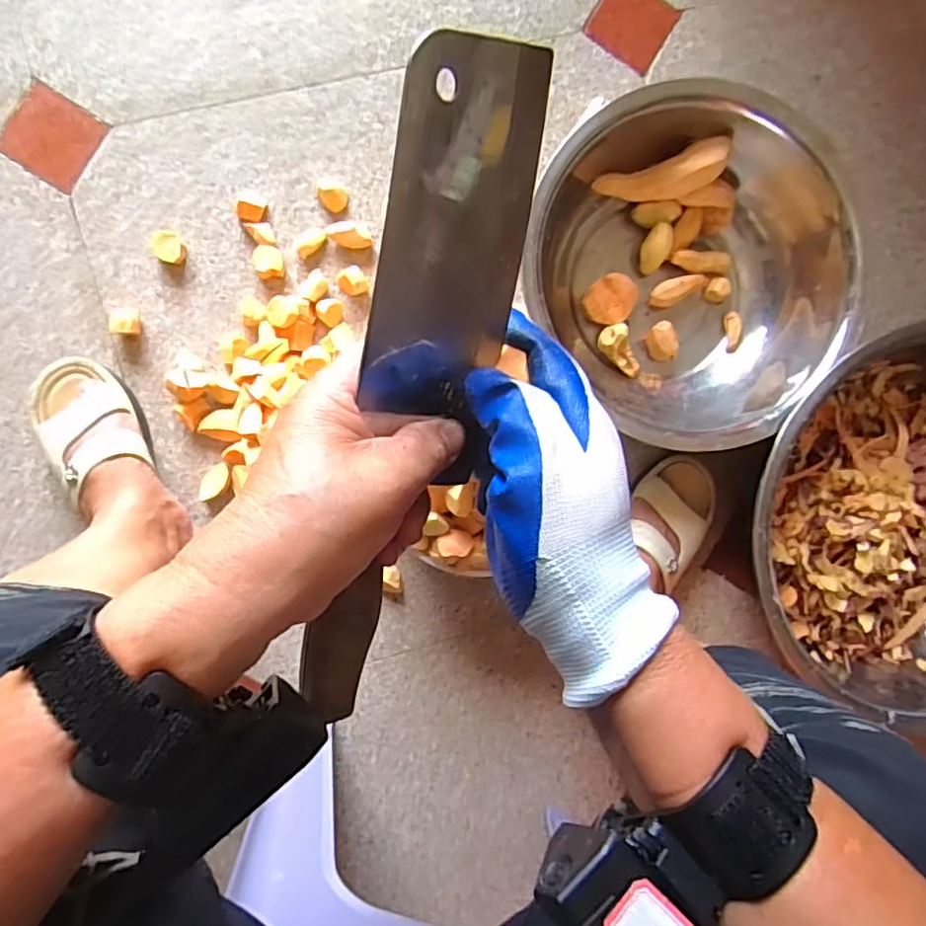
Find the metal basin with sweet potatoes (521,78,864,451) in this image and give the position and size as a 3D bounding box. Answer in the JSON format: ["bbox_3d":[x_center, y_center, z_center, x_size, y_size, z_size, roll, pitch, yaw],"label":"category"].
[{"bbox_3d":[0.222,-0.196,0.643,0.303,0.123,0.317,0,93,-7],"label":"metal basin with sweet potatoes"}]

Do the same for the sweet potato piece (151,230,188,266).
[{"bbox_3d":[-0.300,-0.220,0.634,0.029,0.021,0.033,-36,96,-4],"label":"sweet potato piece"}]

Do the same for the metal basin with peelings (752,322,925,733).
[{"bbox_3d":[0.480,0.061,0.676,0.400,0.130,0.387,0,94,-6],"label":"metal basin with peelings"}]

